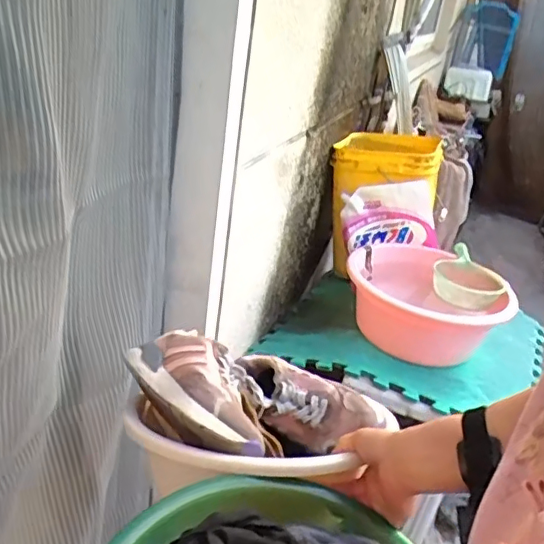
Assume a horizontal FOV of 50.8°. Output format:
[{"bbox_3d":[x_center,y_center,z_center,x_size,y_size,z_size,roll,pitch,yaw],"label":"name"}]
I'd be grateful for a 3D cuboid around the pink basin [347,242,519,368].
[{"bbox_3d":[0.311,0.055,1.242,0.279,0.131,0.321,-3,28,-21],"label":"pink basin"}]

